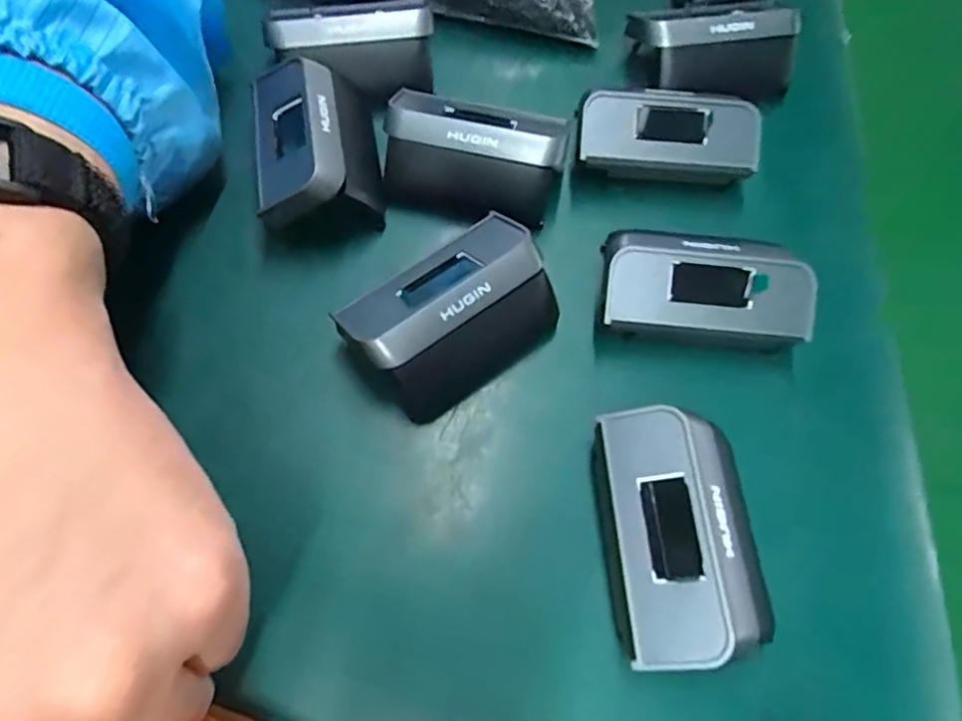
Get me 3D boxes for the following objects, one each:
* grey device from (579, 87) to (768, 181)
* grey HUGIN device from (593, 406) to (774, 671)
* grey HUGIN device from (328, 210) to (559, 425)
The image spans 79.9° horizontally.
[{"bbox_3d":[0.078,-0.095,0.245,0.072,0.024,0.032,4,66,-2],"label":"grey device"},{"bbox_3d":[0.059,0.053,0.180,0.042,0.030,0.072,-2,67,-5],"label":"grey HUGIN device"},{"bbox_3d":[-0.009,-0.017,0.209,0.072,0.029,0.047,-36,73,-18],"label":"grey HUGIN device"}]

